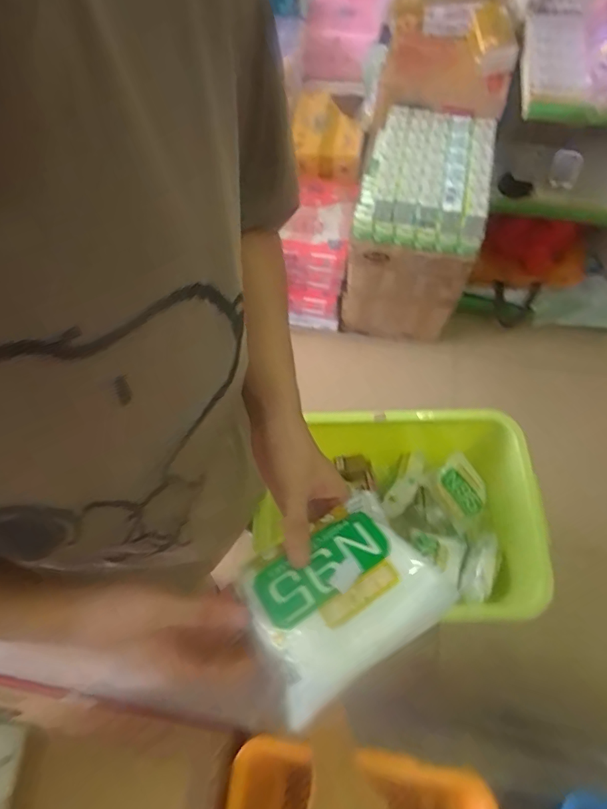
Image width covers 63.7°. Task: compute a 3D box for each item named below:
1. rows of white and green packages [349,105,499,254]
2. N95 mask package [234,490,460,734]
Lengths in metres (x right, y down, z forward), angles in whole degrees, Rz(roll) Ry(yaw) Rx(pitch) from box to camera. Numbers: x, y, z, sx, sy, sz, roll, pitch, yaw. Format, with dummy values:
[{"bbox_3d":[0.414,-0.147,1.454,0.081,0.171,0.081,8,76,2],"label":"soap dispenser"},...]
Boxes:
[{"bbox_3d":[0.308,-0.588,1.276,0.318,0.143,0.334,7,68,5],"label":"rows of white and green packages"},{"bbox_3d":[0.024,0.145,0.373,0.143,0.030,0.109,-33,70,-11],"label":"N95 mask package"}]

